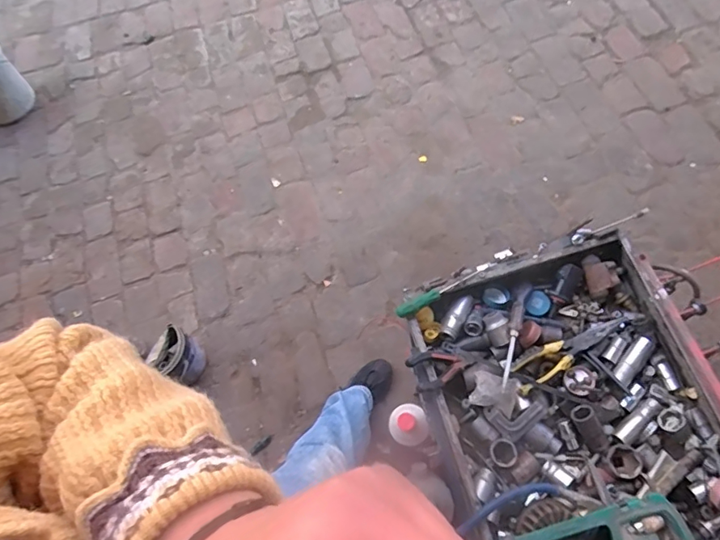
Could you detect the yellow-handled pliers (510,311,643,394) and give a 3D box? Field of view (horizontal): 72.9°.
[{"bbox_3d":[0.304,0.104,0.694,0.210,0.021,0.047,-29,67,-6],"label":"yellow-handled pliers"}]

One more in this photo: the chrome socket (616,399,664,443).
[{"bbox_3d":[0.375,0.203,0.658,0.077,0.017,0.020,-40,69,-10],"label":"chrome socket"}]

